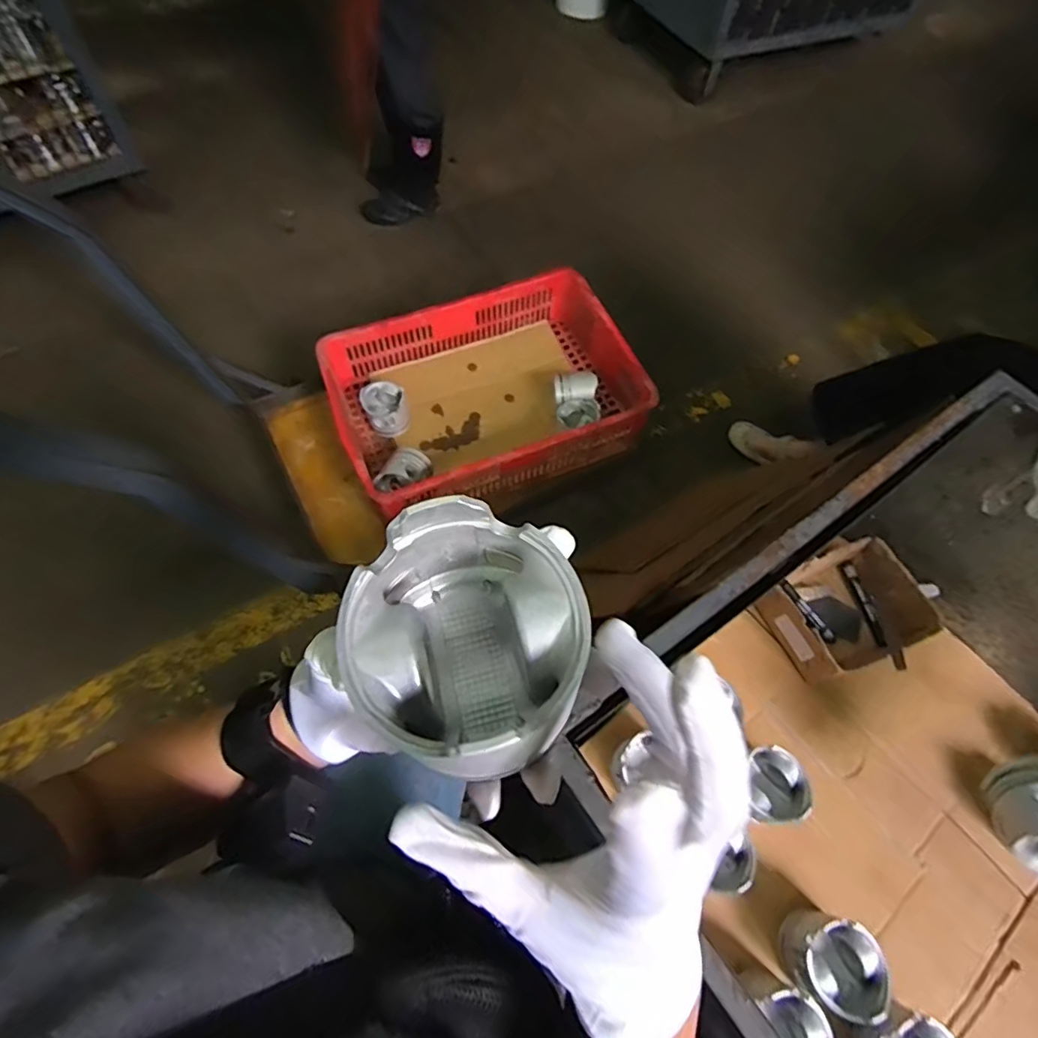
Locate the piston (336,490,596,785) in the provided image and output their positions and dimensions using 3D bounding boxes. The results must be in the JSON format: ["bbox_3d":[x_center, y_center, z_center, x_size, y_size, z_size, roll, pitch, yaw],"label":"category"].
[{"bbox_3d":[-0.019,0.048,0.219,0.085,0.068,0.092,1,61,-2],"label":"piston"}]

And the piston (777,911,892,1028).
[{"bbox_3d":[0.373,0.529,0.671,0.092,0.103,0.091,1,61,-2],"label":"piston"}]

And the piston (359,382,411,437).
[{"bbox_3d":[-0.289,-0.240,1.222,0.087,0.076,0.099,-23,65,-15],"label":"piston"}]

